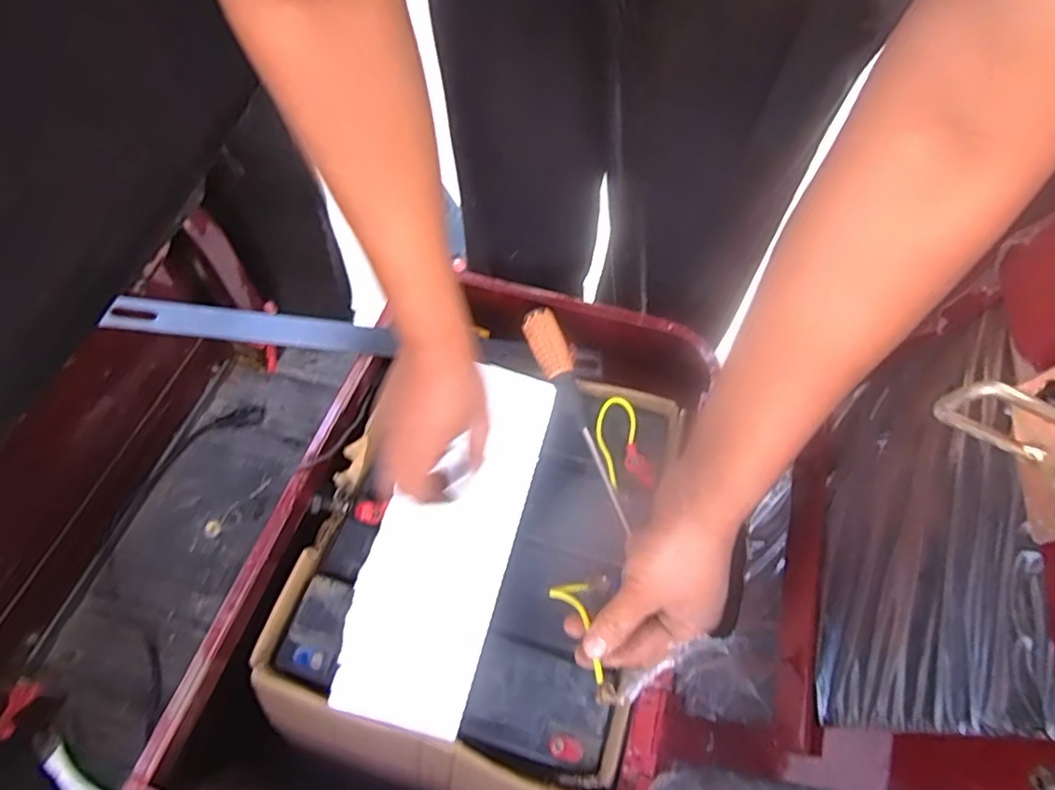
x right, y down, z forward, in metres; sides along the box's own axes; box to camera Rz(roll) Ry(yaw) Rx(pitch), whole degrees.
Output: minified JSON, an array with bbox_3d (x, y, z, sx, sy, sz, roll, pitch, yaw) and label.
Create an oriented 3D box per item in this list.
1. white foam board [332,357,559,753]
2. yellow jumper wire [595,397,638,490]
[{"bbox_3d":[-0.063,0.107,0.499,0.106,0.011,0.294,18,65,0],"label":"white foam board"},{"bbox_3d":[0.080,0.043,0.568,0.038,0.017,0.088,14,62,9],"label":"yellow jumper wire"}]

